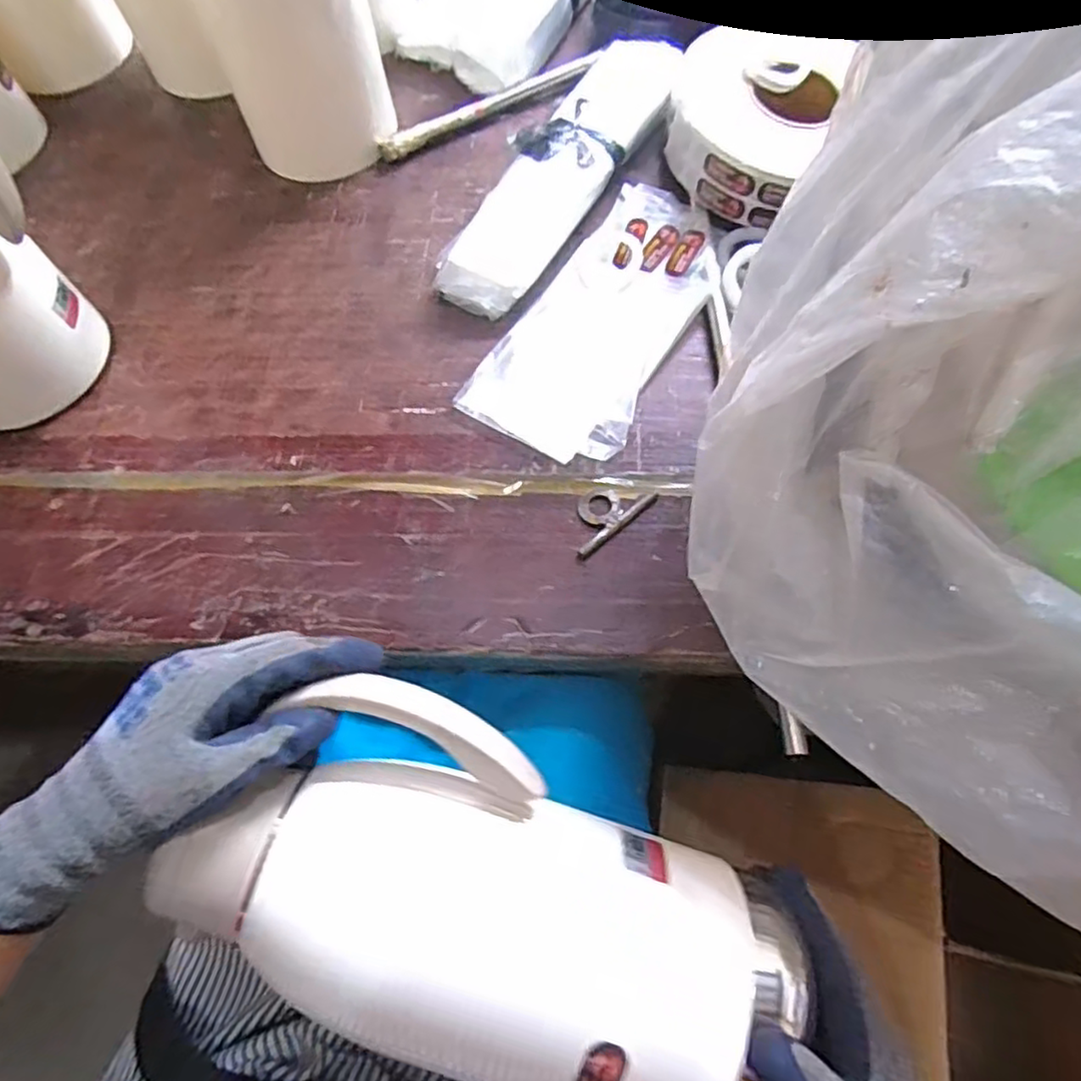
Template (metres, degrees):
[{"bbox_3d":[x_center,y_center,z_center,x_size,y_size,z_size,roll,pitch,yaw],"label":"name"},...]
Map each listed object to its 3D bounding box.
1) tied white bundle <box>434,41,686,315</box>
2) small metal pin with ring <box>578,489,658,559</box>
[{"bbox_3d":[0.021,-0.332,0.603,0.090,0.040,0.329,31,71,12],"label":"tied white bundle"},{"bbox_3d":[0.046,-0.022,0.492,0.070,0.008,0.039,-38,72,-13],"label":"small metal pin with ring"}]

